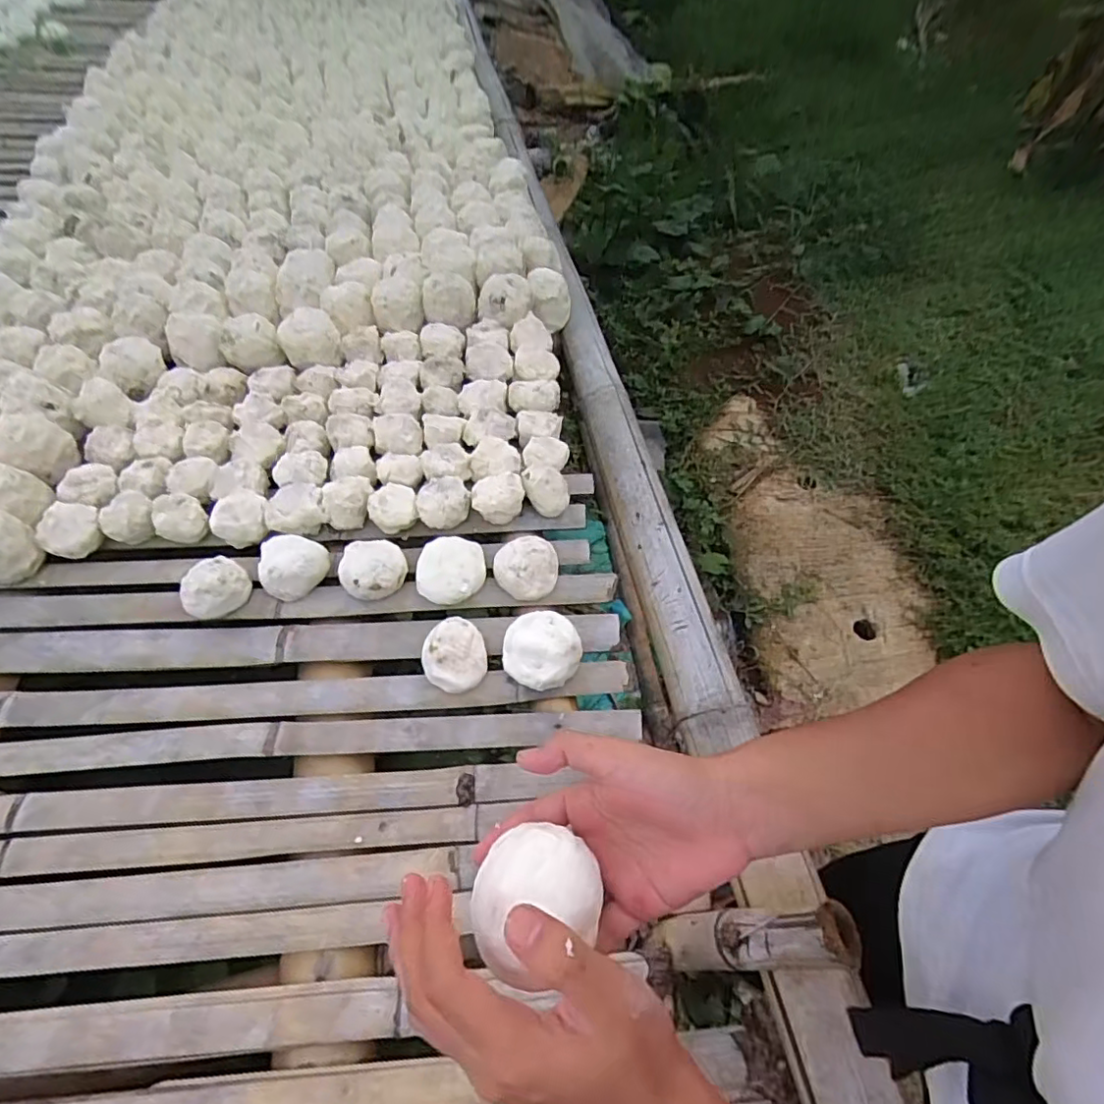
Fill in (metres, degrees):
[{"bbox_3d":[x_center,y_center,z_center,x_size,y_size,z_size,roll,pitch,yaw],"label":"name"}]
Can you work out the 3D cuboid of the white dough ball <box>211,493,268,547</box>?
[{"bbox_3d":[-0.420,-0.045,0.798,0.069,0.043,0.064,-1,55,1],"label":"white dough ball"}]

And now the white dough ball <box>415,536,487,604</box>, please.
[{"bbox_3d":[-0.130,0.023,0.758,0.085,0.048,0.085,-1,55,1],"label":"white dough ball"}]

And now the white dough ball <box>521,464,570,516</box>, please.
[{"bbox_3d":[-0.009,-0.084,0.822,0.068,0.050,0.059,9,57,4],"label":"white dough ball"}]

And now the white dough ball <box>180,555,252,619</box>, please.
[{"bbox_3d":[-0.425,0.043,0.739,0.071,0.049,0.079,36,63,20],"label":"white dough ball"}]

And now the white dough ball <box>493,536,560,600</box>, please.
[{"bbox_3d":[-0.033,0.022,0.758,0.080,0.055,0.074,-1,55,1],"label":"white dough ball"}]

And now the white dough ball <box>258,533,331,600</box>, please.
[{"bbox_3d":[-0.332,0.019,0.755,0.079,0.049,0.080,-1,55,1],"label":"white dough ball"}]

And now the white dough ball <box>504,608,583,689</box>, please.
[{"bbox_3d":[-0.013,0.118,0.699,0.087,0.048,0.087,-1,55,1],"label":"white dough ball"}]

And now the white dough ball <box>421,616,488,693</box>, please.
[{"bbox_3d":[-0.118,0.121,0.699,0.076,0.043,0.089,-20,60,-14],"label":"white dough ball"}]

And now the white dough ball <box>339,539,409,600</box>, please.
[{"bbox_3d":[-0.227,0.021,0.750,0.080,0.049,0.079,-1,55,1],"label":"white dough ball"}]

